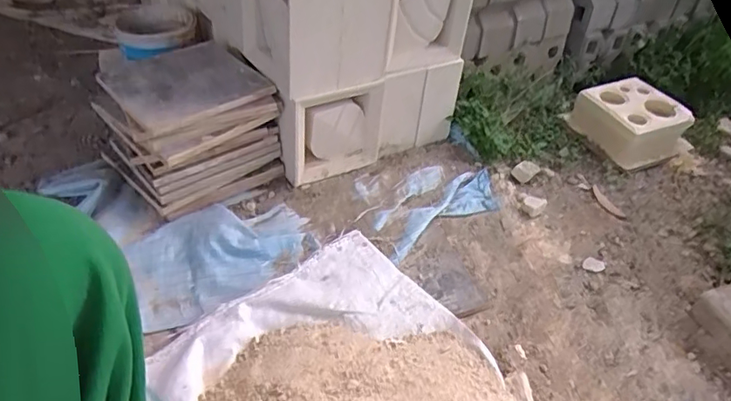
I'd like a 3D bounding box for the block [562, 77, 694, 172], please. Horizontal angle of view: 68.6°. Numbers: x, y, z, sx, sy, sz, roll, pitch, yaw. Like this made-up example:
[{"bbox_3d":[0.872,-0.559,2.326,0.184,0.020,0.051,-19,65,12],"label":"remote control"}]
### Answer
[{"bbox_3d":[0.683,-0.207,1.383,0.220,0.105,0.231,-16,43,-21],"label":"block"}]

